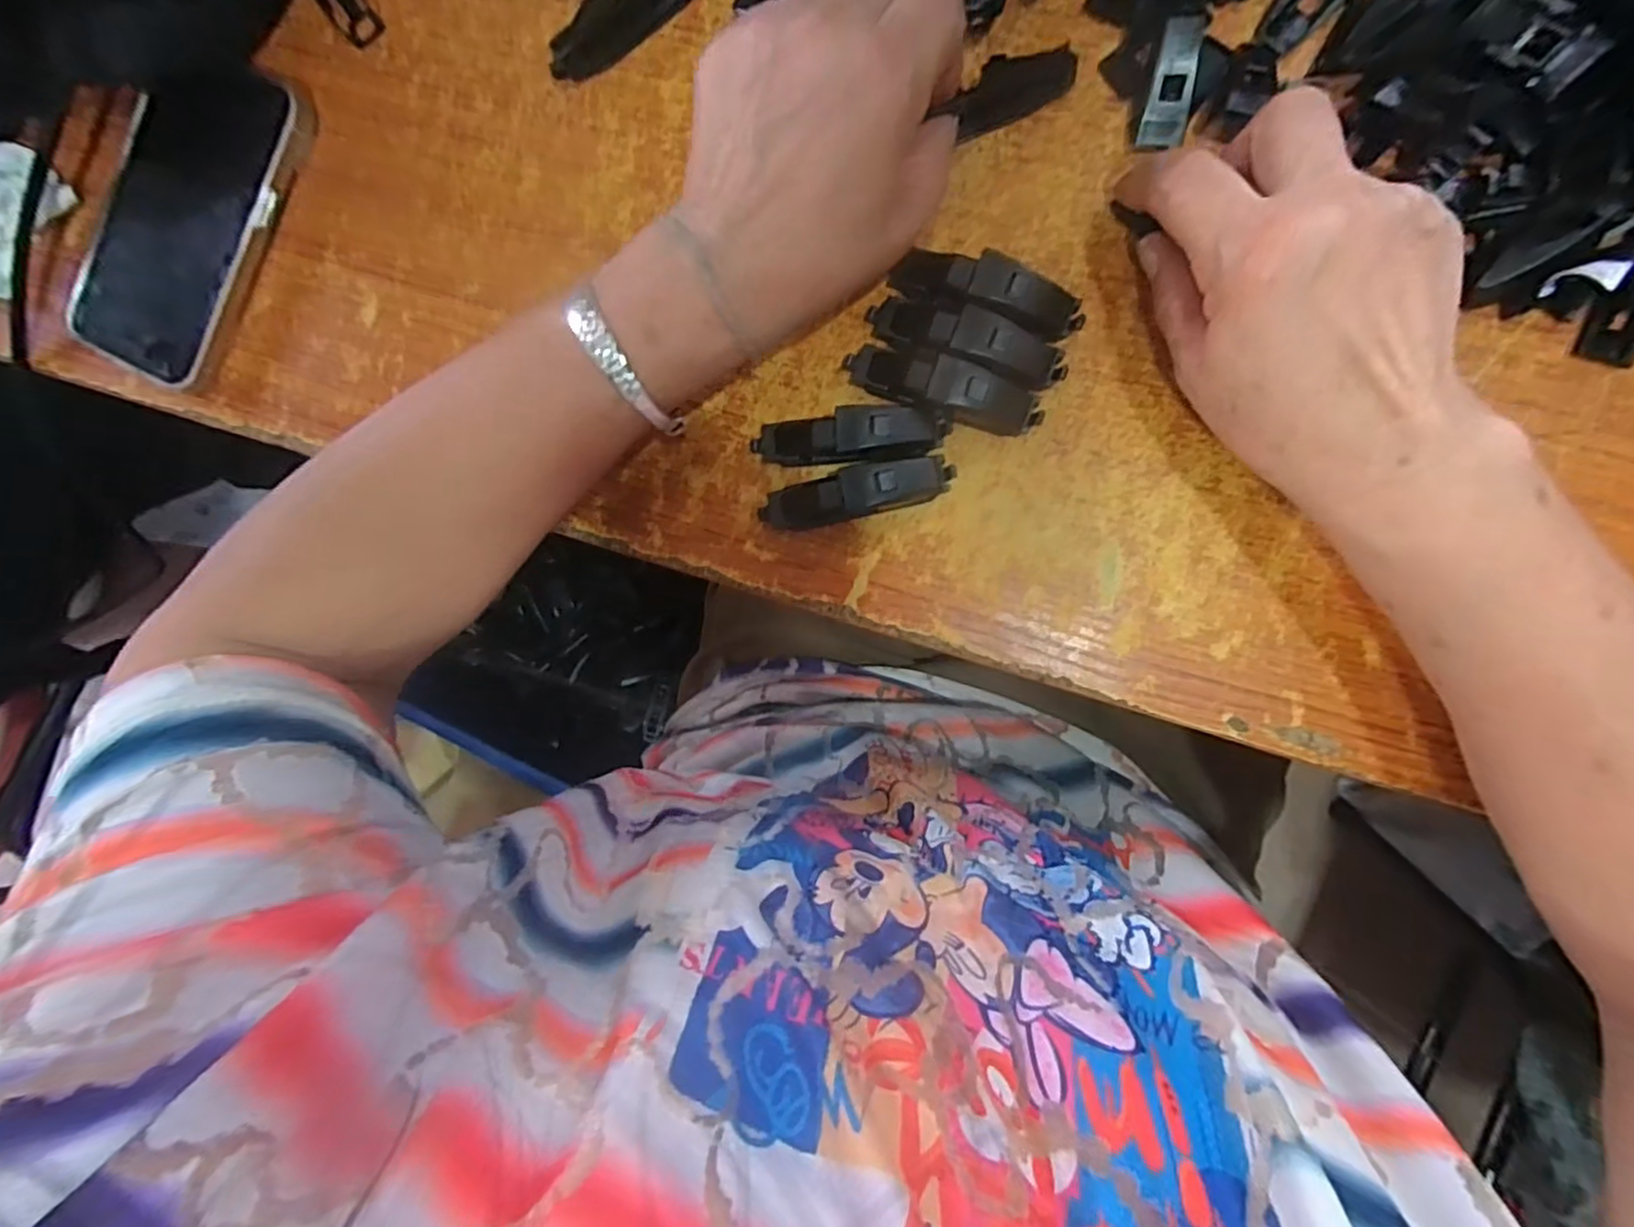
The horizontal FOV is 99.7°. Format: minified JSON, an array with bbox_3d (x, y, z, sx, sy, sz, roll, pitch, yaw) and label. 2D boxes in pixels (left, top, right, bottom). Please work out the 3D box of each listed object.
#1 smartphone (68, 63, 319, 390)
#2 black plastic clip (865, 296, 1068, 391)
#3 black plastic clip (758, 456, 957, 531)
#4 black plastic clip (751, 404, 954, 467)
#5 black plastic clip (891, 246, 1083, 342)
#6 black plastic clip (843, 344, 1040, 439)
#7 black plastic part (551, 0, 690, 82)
[{"bbox_3d":[-0.295,-0.185,0.319,0.084,0.018,0.146,27,95,5],"label":"smartphone"},{"bbox_3d":[0.060,-0.111,0.279,0.082,0.022,0.019,22,95,5],"label":"black plastic clip"},{"bbox_3d":[0.016,-0.050,0.287,0.081,0.021,0.019,-11,91,7],"label":"black plastic clip"},{"bbox_3d":[0.013,-0.073,0.285,0.081,0.023,0.022,-7,92,7],"label":"black plastic clip"},{"bbox_3d":[0.069,-0.129,0.278,0.076,0.024,0.021,20,95,6],"label":"black plastic clip"},{"bbox_3d":[0.051,-0.093,0.282,0.082,0.021,0.020,21,95,6],"label":"black plastic clip"},{"bbox_3d":[-0.081,-0.263,0.298,0.082,0.013,0.020,-34,88,7],"label":"black plastic part"}]

